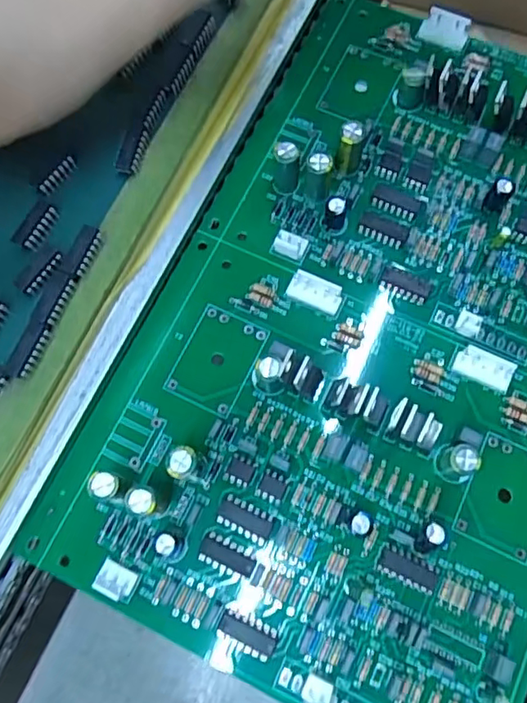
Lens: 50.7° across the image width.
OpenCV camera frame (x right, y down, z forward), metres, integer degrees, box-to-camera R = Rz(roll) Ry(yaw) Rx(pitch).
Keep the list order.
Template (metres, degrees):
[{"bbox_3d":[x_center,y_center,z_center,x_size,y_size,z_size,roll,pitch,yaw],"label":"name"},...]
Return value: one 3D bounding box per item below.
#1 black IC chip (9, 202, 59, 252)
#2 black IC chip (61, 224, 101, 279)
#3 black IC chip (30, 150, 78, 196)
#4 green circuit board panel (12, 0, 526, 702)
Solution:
[{"bbox_3d":[-0.081,-0.045,0.200,0.009,0.005,0.018,23,76,8],"label":"black IC chip"},{"bbox_3d":[-0.063,-0.035,0.194,0.008,0.006,0.019,22,76,8],"label":"black IC chip"},{"bbox_3d":[-0.079,-0.067,0.208,0.009,0.004,0.018,35,78,11],"label":"black IC chip"},{"bbox_3d":[0.048,-0.013,0.199,0.165,0.018,0.254,25,76,6],"label":"green circuit board panel"}]

